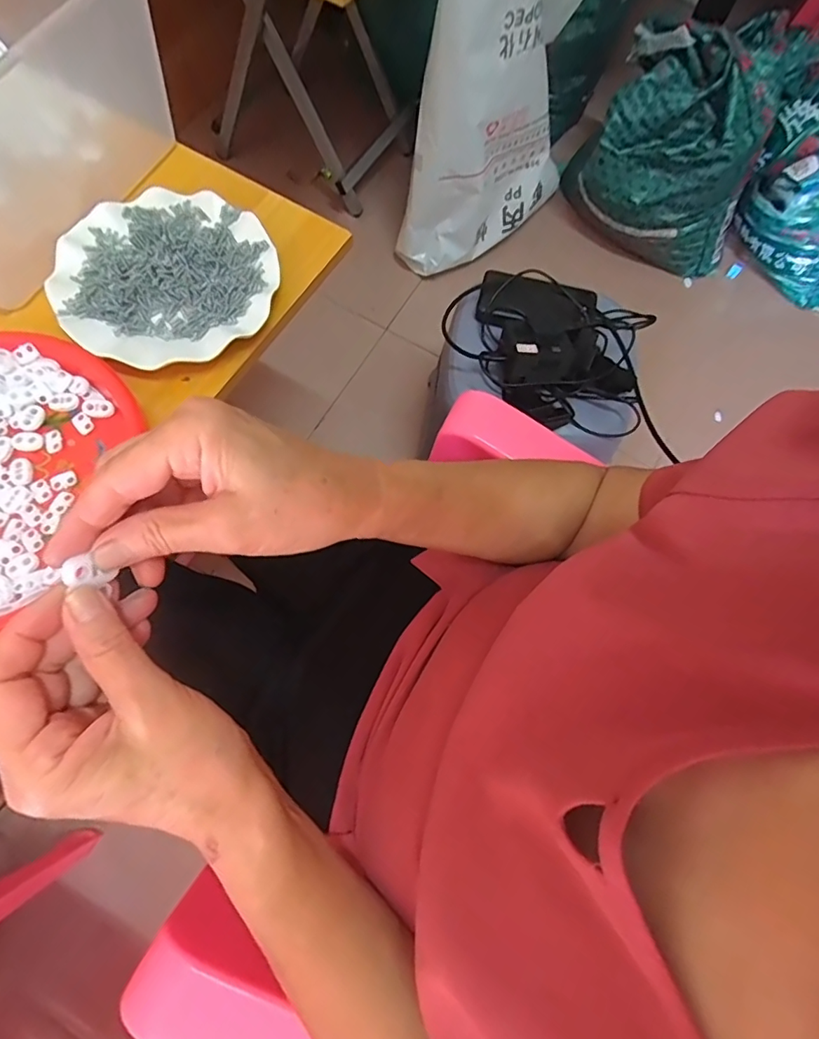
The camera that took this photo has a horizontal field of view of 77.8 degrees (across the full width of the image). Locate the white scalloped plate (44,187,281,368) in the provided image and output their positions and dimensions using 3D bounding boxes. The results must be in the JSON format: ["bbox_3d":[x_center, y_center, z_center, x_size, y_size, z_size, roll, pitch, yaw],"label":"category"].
[{"bbox_3d":[-0.208,-0.211,0.440,0.178,0.023,0.173,0,74,-1],"label":"white scalloped plate"}]

